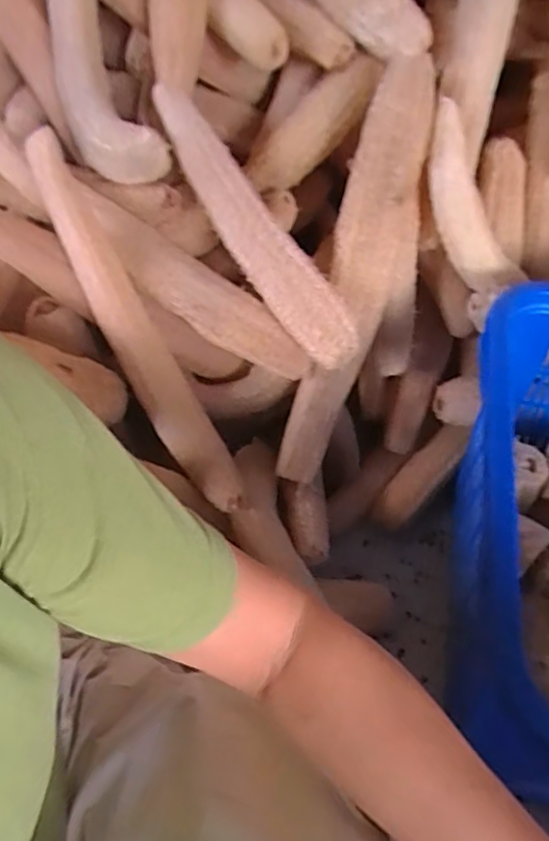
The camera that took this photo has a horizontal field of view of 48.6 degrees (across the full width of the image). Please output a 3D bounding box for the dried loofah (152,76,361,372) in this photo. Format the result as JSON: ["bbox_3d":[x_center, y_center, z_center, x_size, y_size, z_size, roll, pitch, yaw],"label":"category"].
[{"bbox_3d":[-0.032,-0.243,0.755,0.070,0.050,0.413,-31,85,-25],"label":"dried loofah"}]

